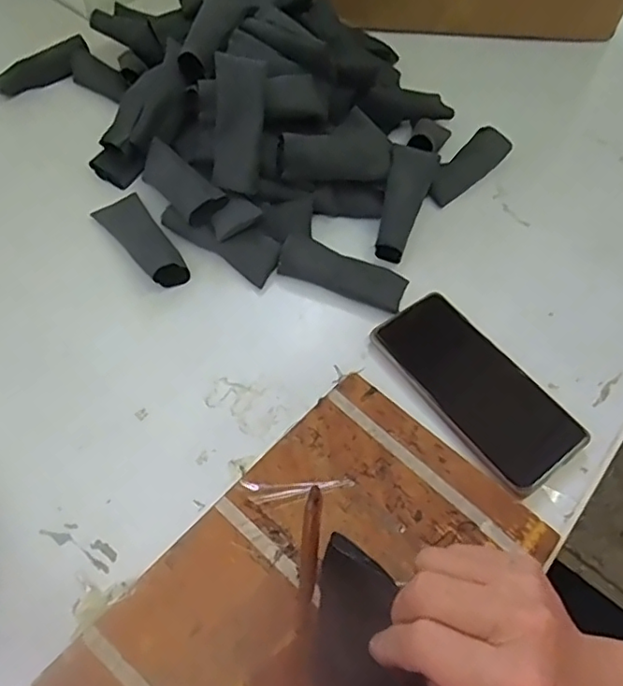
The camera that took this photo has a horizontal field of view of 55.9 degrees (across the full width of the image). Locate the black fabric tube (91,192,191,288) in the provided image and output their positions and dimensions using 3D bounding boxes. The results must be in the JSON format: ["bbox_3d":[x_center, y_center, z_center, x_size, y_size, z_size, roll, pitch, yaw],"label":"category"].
[{"bbox_3d":[-0.140,-0.090,0.489,0.039,0.021,0.107,-31,65,-22],"label":"black fabric tube"}]

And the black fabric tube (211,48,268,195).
[{"bbox_3d":[-0.060,-0.180,0.484,0.039,0.103,0.018,5,16,-2],"label":"black fabric tube"}]

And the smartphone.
[{"bbox_3d":[0.122,0.032,0.440,0.075,0.014,0.161,-31,65,-22],"label":"smartphone"}]

